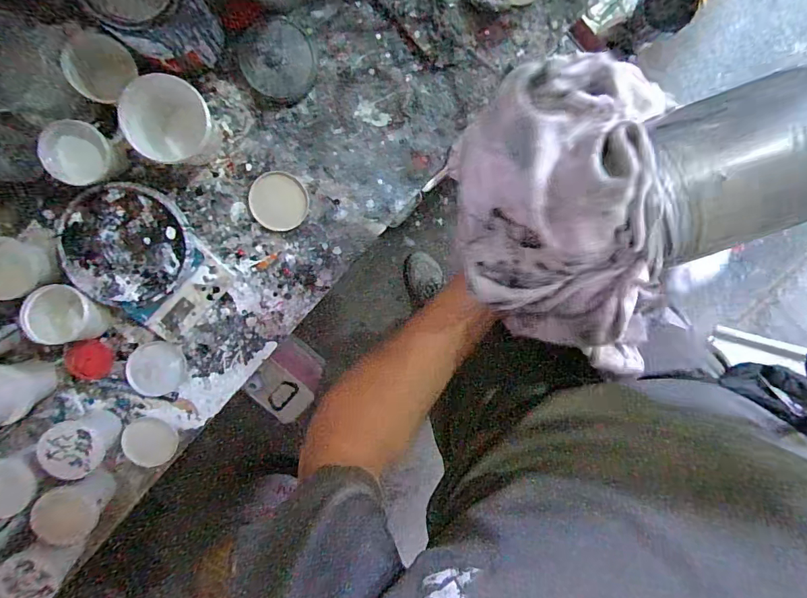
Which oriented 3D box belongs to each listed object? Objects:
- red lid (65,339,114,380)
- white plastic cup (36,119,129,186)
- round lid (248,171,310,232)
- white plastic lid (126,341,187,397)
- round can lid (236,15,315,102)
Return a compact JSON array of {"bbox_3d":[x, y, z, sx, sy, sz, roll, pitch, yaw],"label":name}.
[{"bbox_3d":[-0.429,0.083,0.565,0.050,0.026,0.057,-25,99,-1],"label":"red lid"},{"bbox_3d":[-0.389,-0.176,0.506,0.067,0.061,0.071,-1,98,-4],"label":"white plastic cup"},{"bbox_3d":[-0.175,-0.138,0.581,0.078,0.011,0.080,-1,98,-4],"label":"round lid"},{"bbox_3d":[-0.348,0.099,0.581,0.073,0.019,0.074,-1,98,-4],"label":"white plastic lid"},{"bbox_3d":[-0.162,-0.310,0.536,0.091,0.007,0.087,-8,112,-20],"label":"round can lid"}]

